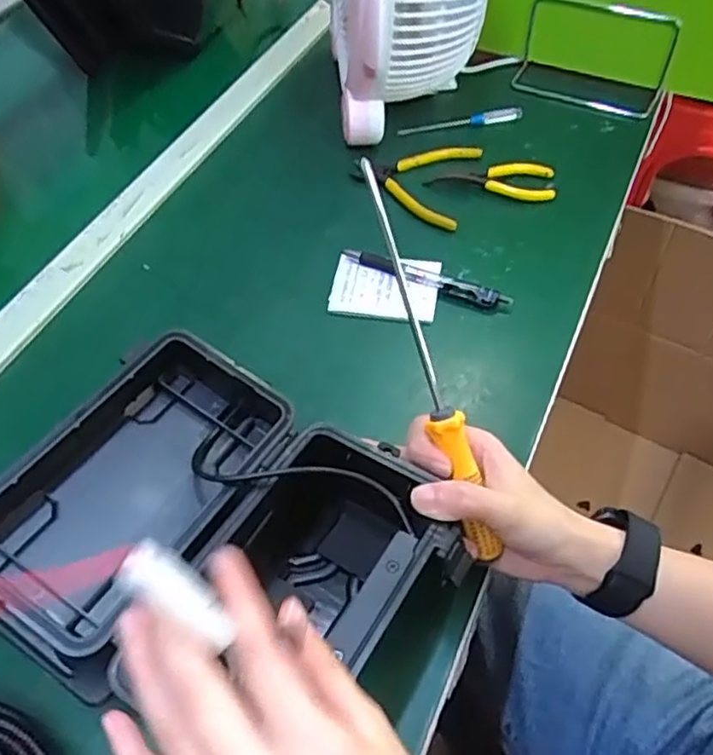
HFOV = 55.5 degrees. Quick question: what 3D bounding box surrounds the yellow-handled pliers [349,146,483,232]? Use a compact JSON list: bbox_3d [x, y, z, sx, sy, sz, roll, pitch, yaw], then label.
[{"bbox_3d":[0.053,-0.191,0.644,0.114,0.013,0.104,11,56,11],"label":"yellow-handled pliers"}]

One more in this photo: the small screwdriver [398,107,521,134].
[{"bbox_3d":[0.107,-0.266,0.701,0.127,0.016,0.010,-6,55,-1],"label":"small screwdriver"}]

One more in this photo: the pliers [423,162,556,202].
[{"bbox_3d":[0.127,-0.189,0.642,0.117,0.014,0.048,5,55,8],"label":"pliers"}]

